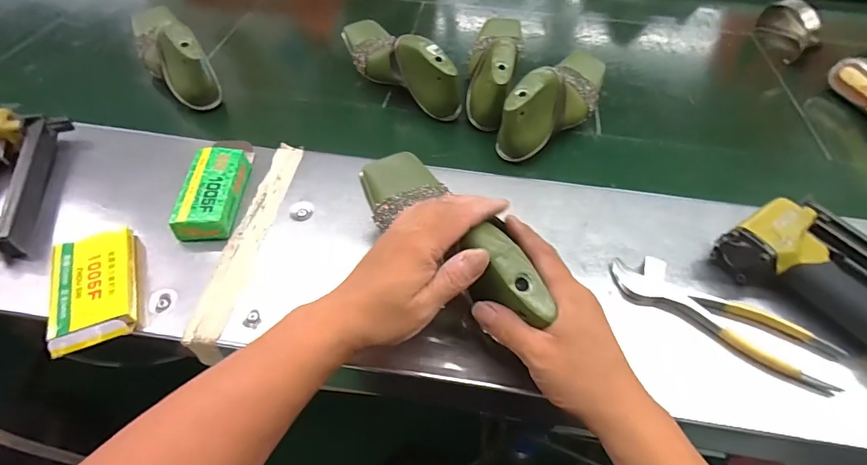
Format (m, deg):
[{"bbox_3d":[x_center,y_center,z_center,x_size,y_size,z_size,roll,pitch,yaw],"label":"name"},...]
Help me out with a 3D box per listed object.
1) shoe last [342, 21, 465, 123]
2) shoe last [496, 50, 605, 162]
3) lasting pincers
[{"bbox_3d":[-0.052,-0.245,0.629,0.065,0.086,0.219,-29,58,-24],"label":"shoe last"},{"bbox_3d":[0.169,-0.182,0.586,0.072,0.084,0.215,29,55,19],"label":"shoe last"},{"bbox_3d":[0.256,0.073,0.392,0.191,0.012,0.048,26,54,18],"label":"lasting pincers"}]

